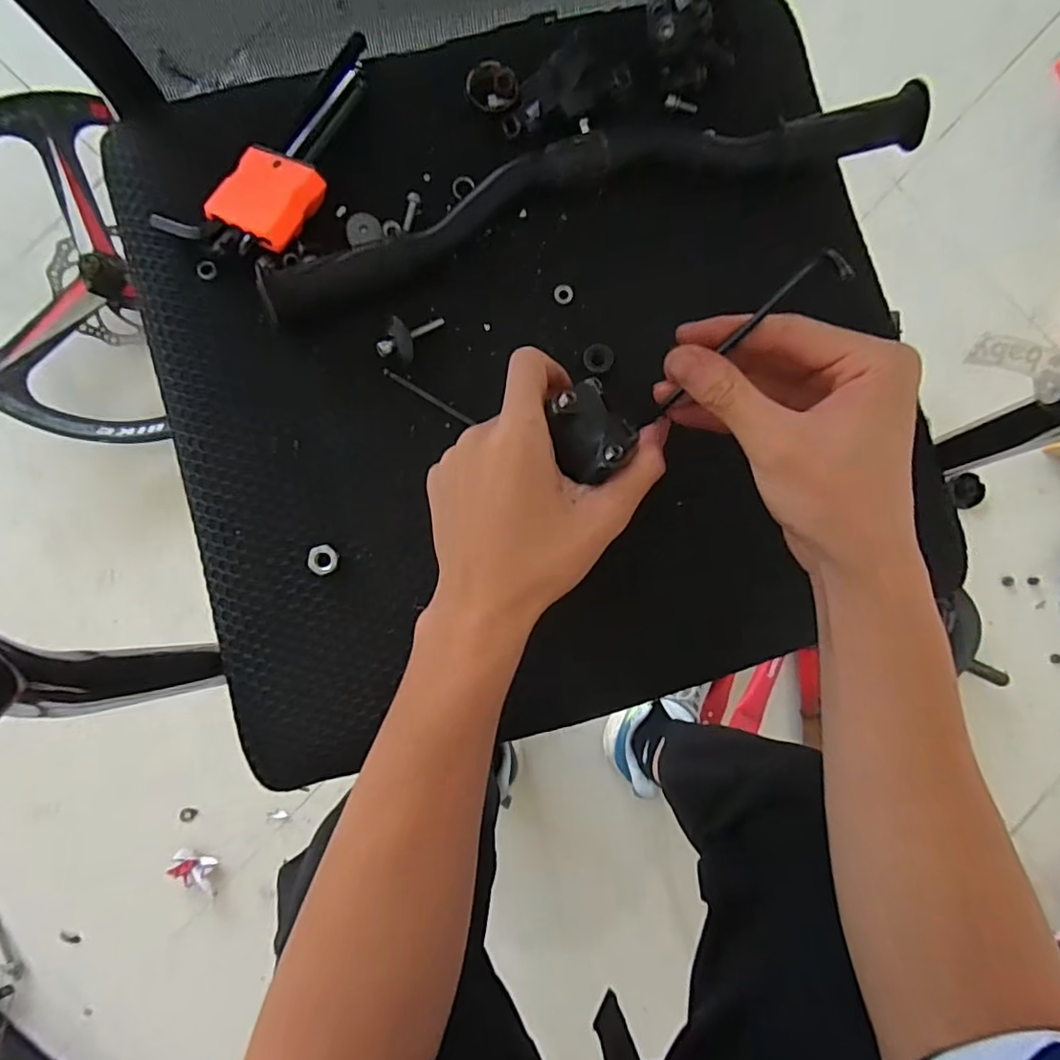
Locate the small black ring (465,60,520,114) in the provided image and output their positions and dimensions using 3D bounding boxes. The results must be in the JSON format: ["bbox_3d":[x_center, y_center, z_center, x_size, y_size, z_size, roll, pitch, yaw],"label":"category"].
[{"bbox_3d":[-0.023,-0.276,0.352,0.034,0.004,0.029,30,87,-3],"label":"small black ring"}]

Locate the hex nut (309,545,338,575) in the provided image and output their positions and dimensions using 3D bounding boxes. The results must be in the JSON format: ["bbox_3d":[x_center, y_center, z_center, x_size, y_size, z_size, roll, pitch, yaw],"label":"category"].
[{"bbox_3d":[-0.123,0.018,0.335,0.016,0.004,0.017,-3,89,-4],"label":"hex nut"}]

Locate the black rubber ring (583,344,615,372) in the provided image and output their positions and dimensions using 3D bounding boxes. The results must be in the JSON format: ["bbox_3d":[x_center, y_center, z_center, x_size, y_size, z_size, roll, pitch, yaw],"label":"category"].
[{"bbox_3d":[0.043,-0.107,0.352,0.018,0.006,0.020,19,88,-4],"label":"black rubber ring"}]

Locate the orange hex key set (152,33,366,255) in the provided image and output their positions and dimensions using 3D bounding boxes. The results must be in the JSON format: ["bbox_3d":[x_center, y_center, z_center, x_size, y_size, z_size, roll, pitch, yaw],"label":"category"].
[{"bbox_3d":[-0.146,-0.237,0.340,0.078,0.024,0.164,25,76,-2],"label":"orange hex key set"}]

